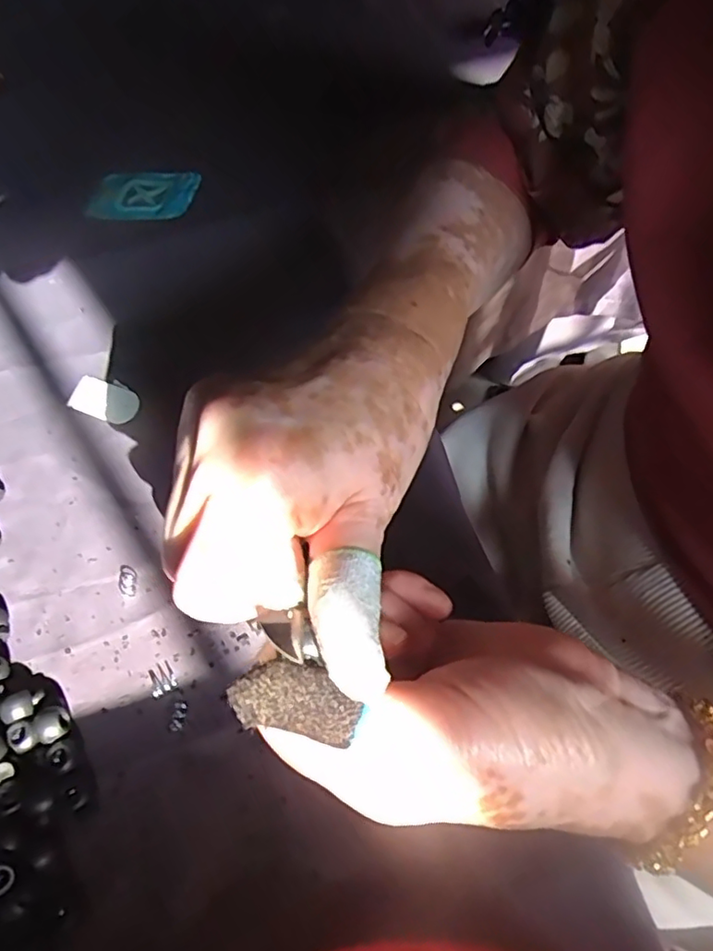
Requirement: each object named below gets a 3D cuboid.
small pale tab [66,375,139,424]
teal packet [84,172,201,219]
[{"bbox_3d":[-0.160,-0.050,0.380,0.050,0.004,0.026,20,62,16],"label":"small pale tab"},{"bbox_3d":[-0.183,-0.240,0.507,0.090,0.006,0.063,4,59,7],"label":"teal packet"}]

